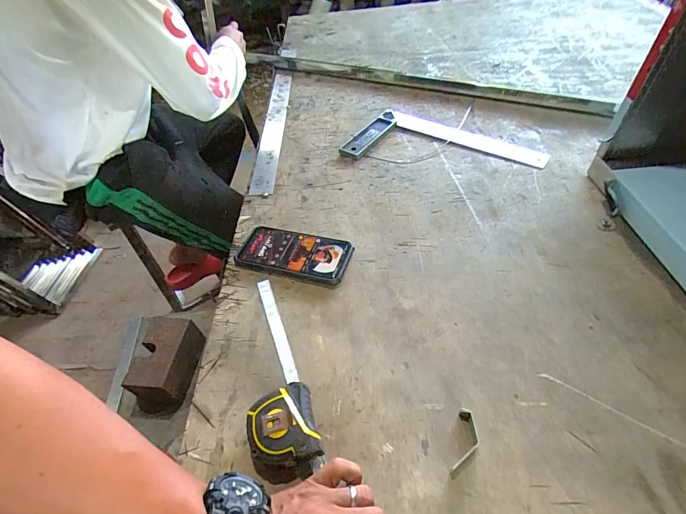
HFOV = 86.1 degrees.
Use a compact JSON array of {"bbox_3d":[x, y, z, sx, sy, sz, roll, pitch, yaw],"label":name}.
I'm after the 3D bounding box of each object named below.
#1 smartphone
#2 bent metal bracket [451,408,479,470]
[{"bbox_3d":[-0.079,-0.005,0.553,0.177,0.014,0.084,12,51,15],"label":"smartphone"},{"bbox_3d":[0.123,0.182,0.364,0.020,0.015,0.058,12,51,16],"label":"bent metal bracket"}]

